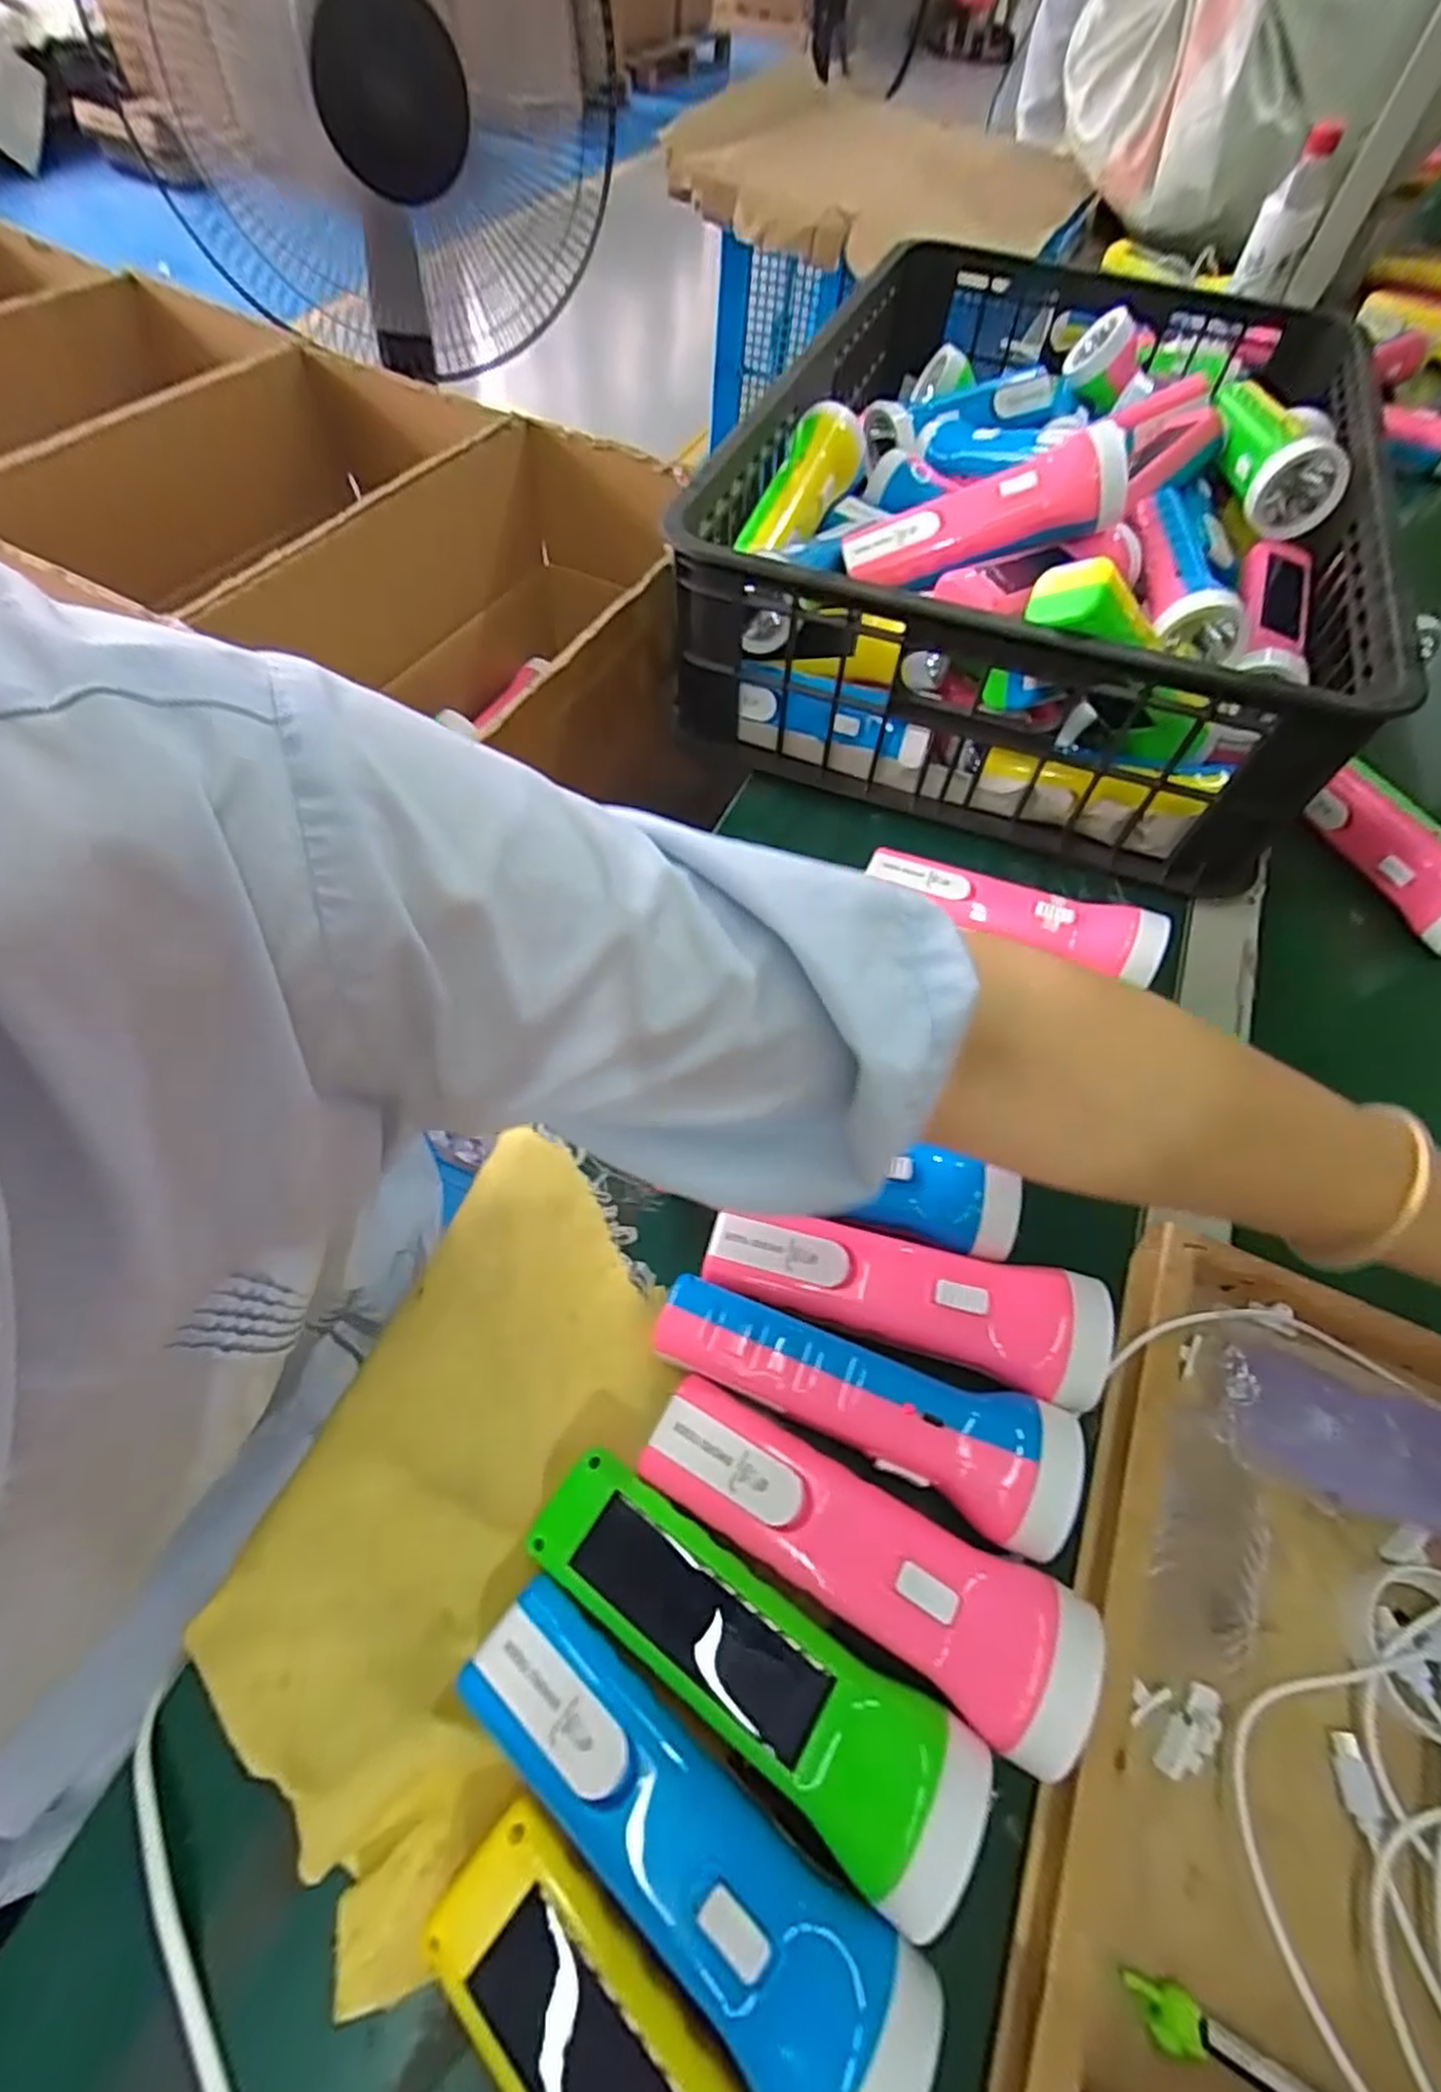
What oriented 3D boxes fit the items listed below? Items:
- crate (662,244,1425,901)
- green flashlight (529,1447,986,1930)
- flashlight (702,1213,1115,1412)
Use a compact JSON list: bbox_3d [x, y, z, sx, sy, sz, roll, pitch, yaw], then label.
[{"bbox_3d":[0.239,-0.405,0.564,0.389,0.146,0.560,20,61,7],"label":"crate"},{"bbox_3d":[0.007,0.206,0.257,0.163,0.043,0.050,34,64,15],"label":"green flashlight"},{"bbox_3d":[0.073,0.108,0.318,0.167,0.039,0.051,13,61,4],"label":"flashlight"}]

